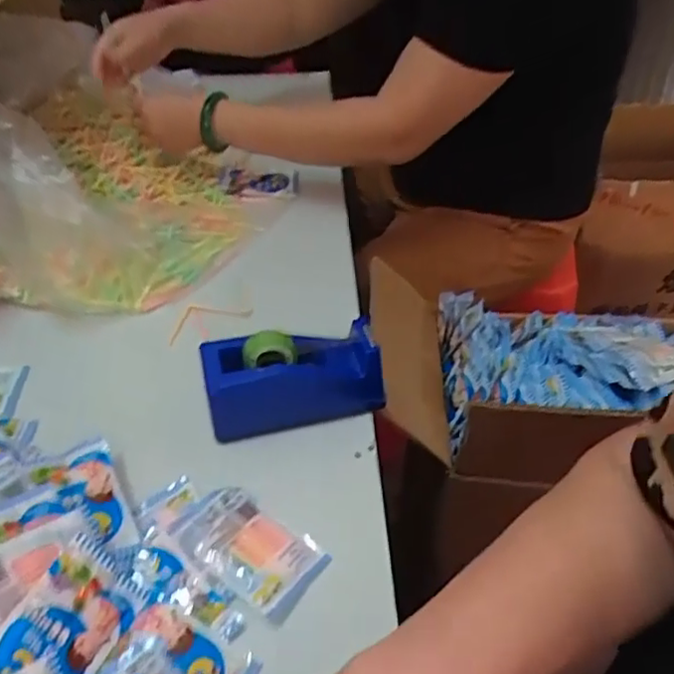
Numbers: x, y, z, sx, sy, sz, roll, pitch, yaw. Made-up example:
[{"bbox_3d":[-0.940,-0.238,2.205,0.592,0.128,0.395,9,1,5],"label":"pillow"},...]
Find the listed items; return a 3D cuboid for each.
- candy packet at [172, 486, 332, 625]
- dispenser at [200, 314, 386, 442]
[{"bbox_3d":[-0.063,0.148,0.447,0.101,0.019,0.063,24,47,25],"label":"candy packet"},{"bbox_3d":[-0.036,0.035,0.529,0.142,0.078,0.053,-10,43,-10],"label":"dispenser"}]

